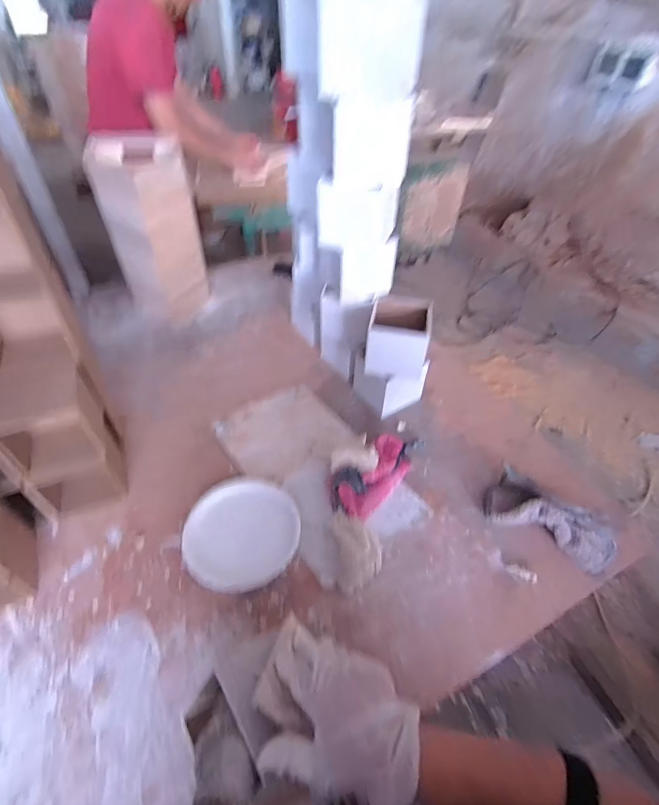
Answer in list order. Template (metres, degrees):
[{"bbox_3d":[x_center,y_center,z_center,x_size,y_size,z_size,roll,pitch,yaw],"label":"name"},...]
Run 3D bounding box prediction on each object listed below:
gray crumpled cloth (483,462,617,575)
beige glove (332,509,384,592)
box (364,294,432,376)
[{"bbox_3d":[0.374,0.197,0.667,0.204,0.052,0.120,32,53,25],"label":"gray crumpled cloth"},{"bbox_3d":[0.044,0.230,0.620,0.076,0.039,0.126,-3,47,-5],"label":"beige glove"},{"bbox_3d":[0.137,-0.129,0.781,0.114,0.103,0.119,9,47,6],"label":"box"}]

